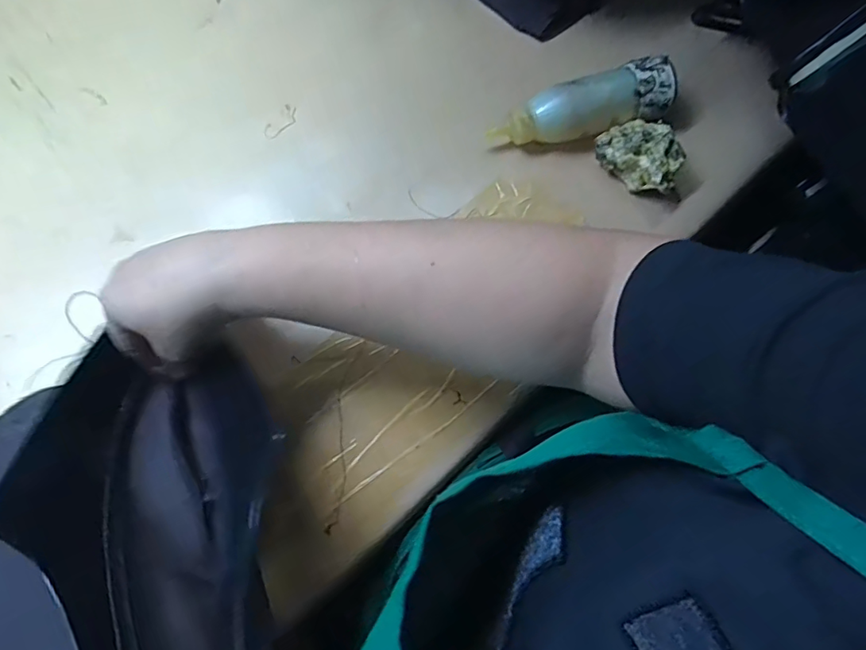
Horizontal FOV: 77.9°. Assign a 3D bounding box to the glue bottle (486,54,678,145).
[{"bbox_3d":[0.111,-0.162,0.408,0.139,0.047,0.045,-17,77,-11],"label":"glue bottle"}]

